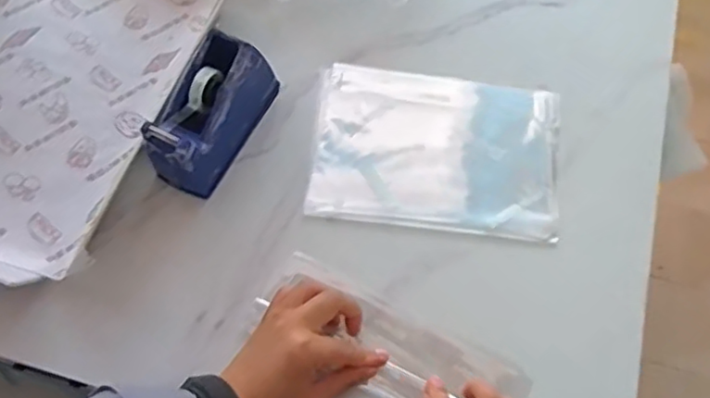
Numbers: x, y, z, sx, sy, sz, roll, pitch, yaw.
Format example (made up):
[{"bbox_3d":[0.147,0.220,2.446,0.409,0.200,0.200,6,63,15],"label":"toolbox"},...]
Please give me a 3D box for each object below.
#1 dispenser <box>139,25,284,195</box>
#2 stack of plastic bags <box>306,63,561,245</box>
[{"bbox_3d":[-0.129,-0.079,0.564,0.056,0.085,0.138,27,70,10],"label":"dispenser"},{"bbox_3d":[0.078,-0.050,0.600,0.230,0.004,0.161,7,68,2],"label":"stack of plastic bags"}]

